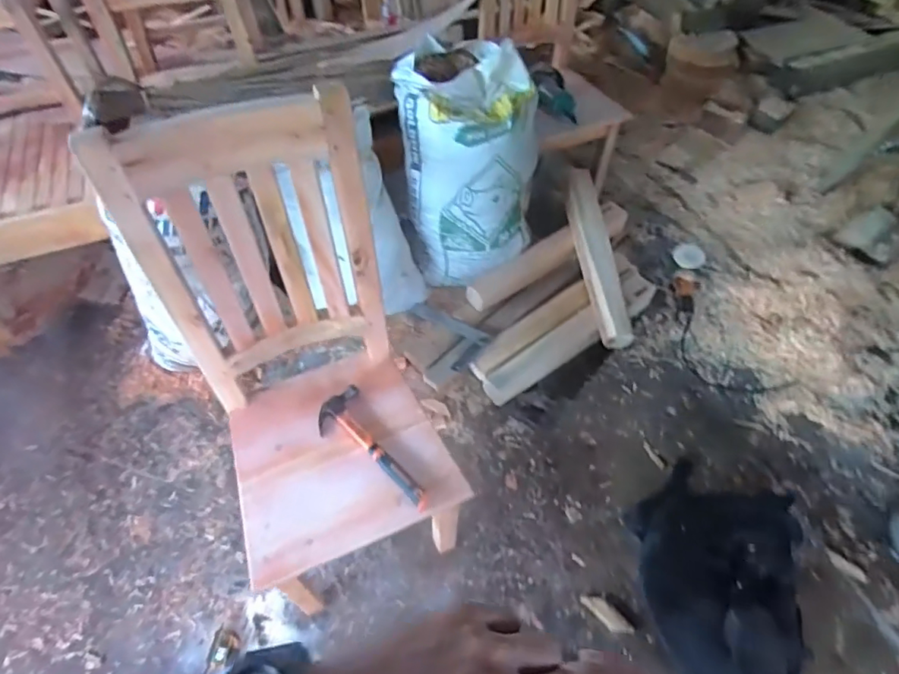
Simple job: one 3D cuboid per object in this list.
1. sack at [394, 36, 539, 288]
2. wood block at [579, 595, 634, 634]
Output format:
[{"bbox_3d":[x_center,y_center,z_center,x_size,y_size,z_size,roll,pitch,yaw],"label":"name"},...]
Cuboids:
[{"bbox_3d":[0.054,-0.570,1.764,0.408,0.659,0.442,-9,54,-7],"label":"sack"},{"bbox_3d":[0.397,0.701,1.334,0.135,0.011,0.048,37,61,24],"label":"wood block"}]

